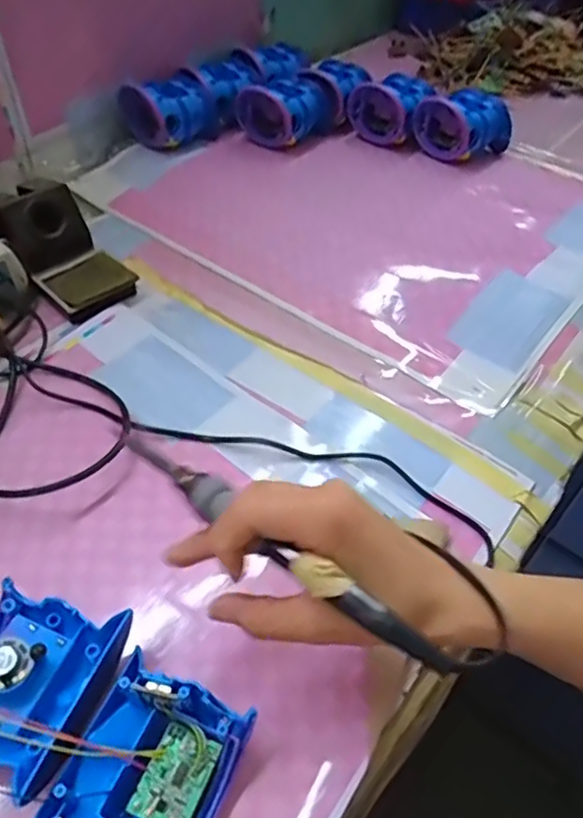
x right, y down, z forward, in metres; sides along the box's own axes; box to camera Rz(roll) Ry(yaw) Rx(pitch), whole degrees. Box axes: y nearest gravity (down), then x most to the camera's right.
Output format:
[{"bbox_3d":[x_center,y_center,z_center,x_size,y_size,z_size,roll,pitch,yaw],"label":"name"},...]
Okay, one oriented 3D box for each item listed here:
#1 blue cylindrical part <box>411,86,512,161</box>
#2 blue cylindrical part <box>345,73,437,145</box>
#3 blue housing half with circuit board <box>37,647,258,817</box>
[{"bbox_3d":[0.203,-0.335,0.735,0.080,0.071,0.085,-25,54,-21],"label":"blue cylindrical part"},{"bbox_3d":[0.125,-0.371,0.768,0.085,0.065,0.077,33,56,24],"label":"blue cylindrical part"},{"bbox_3d":[-0.067,0.177,0.304,0.072,0.038,0.081,17,51,13],"label":"blue housing half with circuit board"}]

